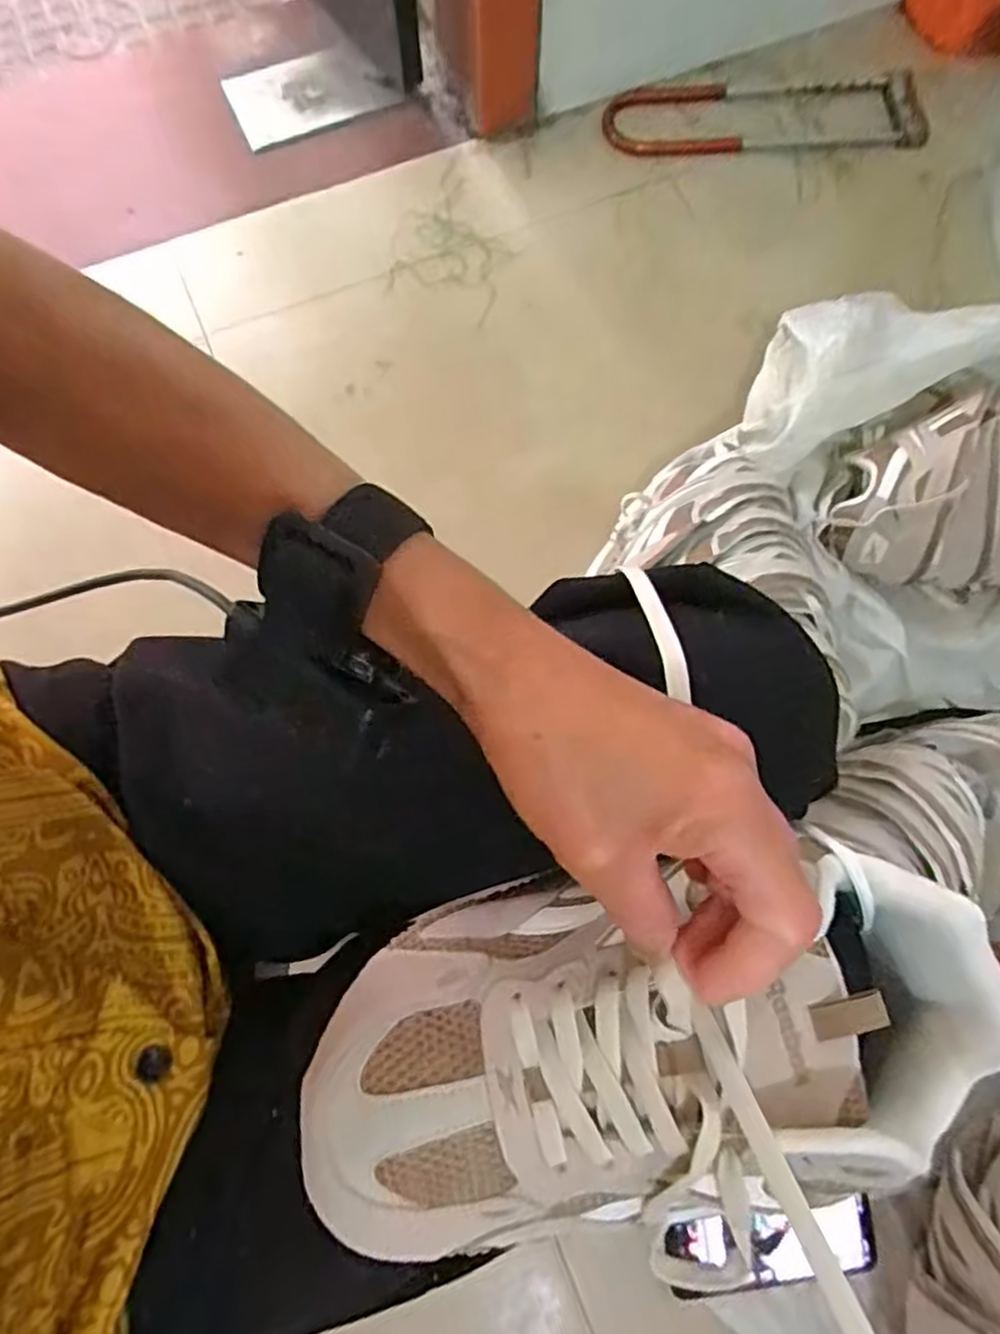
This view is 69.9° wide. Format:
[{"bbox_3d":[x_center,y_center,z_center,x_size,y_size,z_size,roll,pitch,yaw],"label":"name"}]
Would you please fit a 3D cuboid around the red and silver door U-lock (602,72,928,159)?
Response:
[{"bbox_3d":[0.328,-0.687,0.894,0.393,0.031,0.112,-8,74,-3],"label":"red and silver door U-lock"}]

